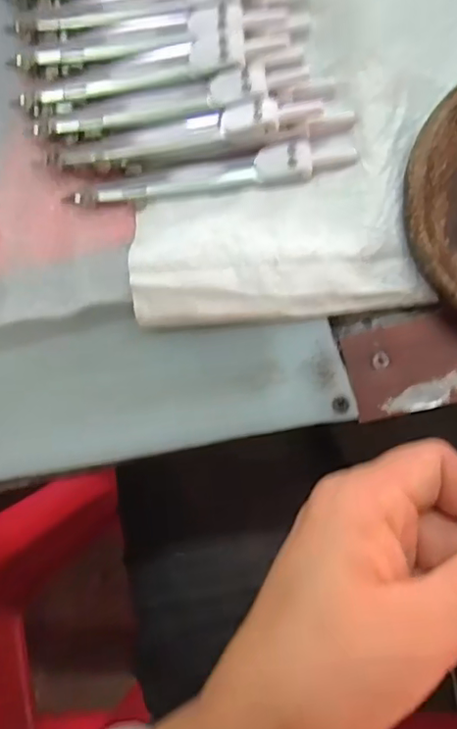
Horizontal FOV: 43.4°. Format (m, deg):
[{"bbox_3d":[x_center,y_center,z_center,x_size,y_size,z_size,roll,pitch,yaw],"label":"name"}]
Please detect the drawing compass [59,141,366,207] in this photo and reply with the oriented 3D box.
[{"bbox_3d":[-0.009,-0.082,0.253,0.127,0.010,0.015,-7,86,8],"label":"drawing compass"}]

